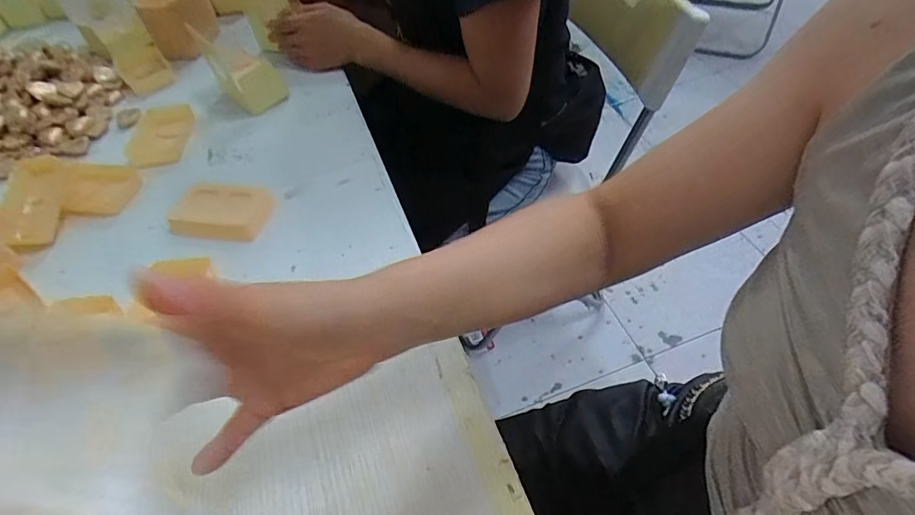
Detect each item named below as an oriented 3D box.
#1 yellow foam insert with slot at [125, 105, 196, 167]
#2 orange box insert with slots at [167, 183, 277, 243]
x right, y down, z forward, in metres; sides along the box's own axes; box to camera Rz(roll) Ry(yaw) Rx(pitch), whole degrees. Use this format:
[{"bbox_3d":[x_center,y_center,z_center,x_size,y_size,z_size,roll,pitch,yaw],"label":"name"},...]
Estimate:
[{"bbox_3d":[-0.389,-0.163,0.649,0.066,0.021,0.107,-8,50,-2],"label":"yellow foam insert with slot"},{"bbox_3d":[-0.253,-0.053,0.540,0.104,0.020,0.071,6,51,10],"label":"orange box insert with slots"}]

